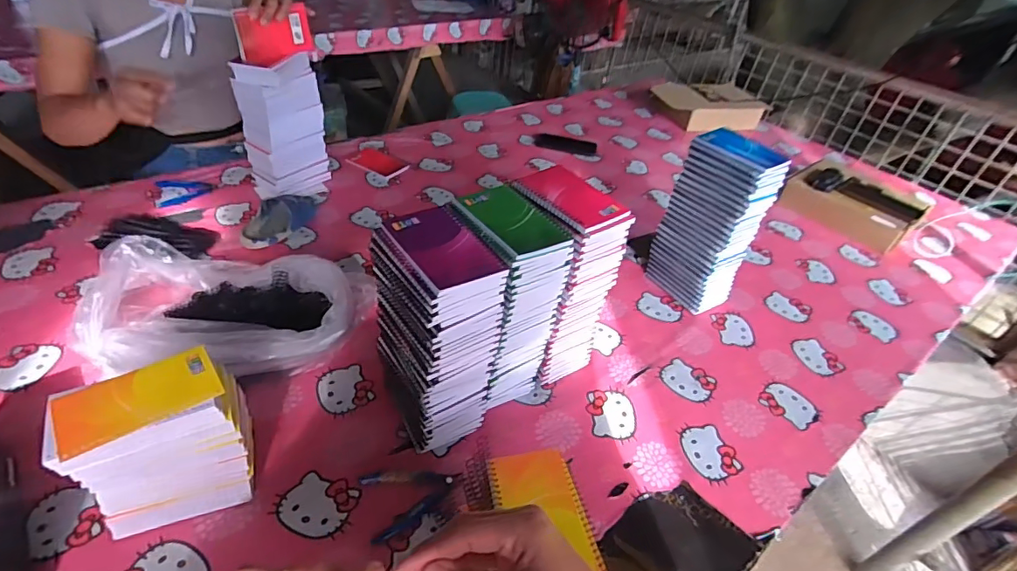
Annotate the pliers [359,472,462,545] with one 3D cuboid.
[{"bbox_3d":[-0.115,0.244,0.596,0.109,0.009,0.078,-13,44,-22],"label":"pliers"}]

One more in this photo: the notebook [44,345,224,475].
[{"bbox_3d":[-0.349,0.112,0.469,0.135,0.015,0.088,-21,49,-29],"label":"notebook"}]

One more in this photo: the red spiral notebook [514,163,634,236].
[{"bbox_3d":[0.077,-0.110,0.613,0.084,0.013,0.125,-25,51,-32],"label":"red spiral notebook"}]

